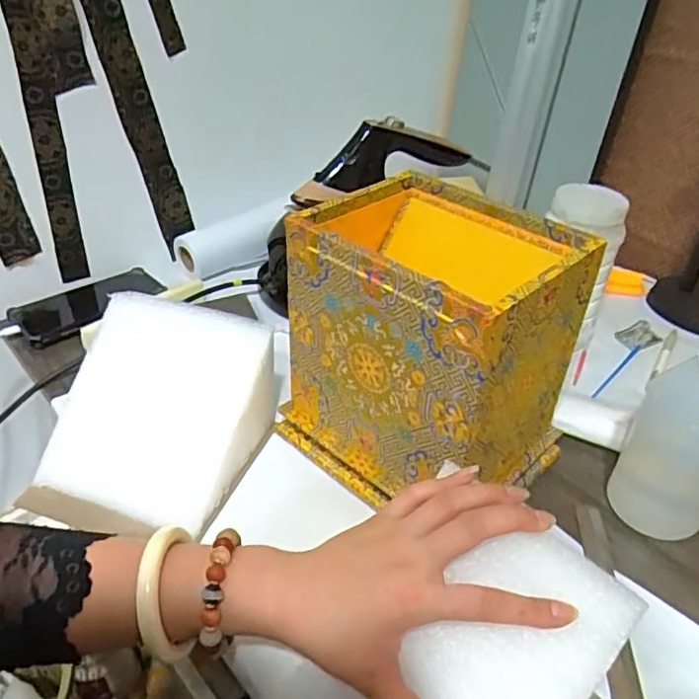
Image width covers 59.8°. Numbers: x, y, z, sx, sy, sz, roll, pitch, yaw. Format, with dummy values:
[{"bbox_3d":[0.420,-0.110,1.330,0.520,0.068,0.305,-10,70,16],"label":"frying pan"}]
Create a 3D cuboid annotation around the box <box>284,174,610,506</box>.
[{"bbox_3d":[0.062,0.000,0.495,0.159,0.209,0.186,-28,46,-33],"label":"box"}]

